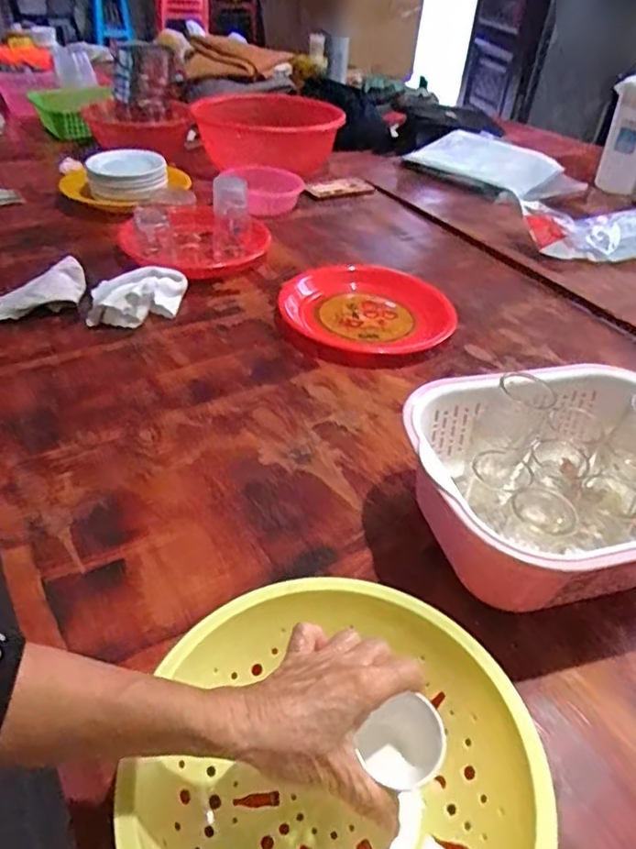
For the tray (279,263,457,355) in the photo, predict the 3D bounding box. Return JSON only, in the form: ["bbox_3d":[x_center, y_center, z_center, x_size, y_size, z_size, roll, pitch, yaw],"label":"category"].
[{"bbox_3d":[0.068,-0.185,0.923,0.243,0.032,0.243,3,41,-2],"label":"tray"}]

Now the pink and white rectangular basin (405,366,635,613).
[{"bbox_3d":[0.234,0.058,0.570,0.296,0.130,0.243,-14,44,-20],"label":"pink and white rectangular basin"}]

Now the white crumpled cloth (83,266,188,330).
[{"bbox_3d":[-0.262,-0.186,0.877,0.142,0.040,0.093,-10,43,-17],"label":"white crumpled cloth"}]

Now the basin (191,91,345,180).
[{"bbox_3d":[-0.119,-0.700,1.442,0.316,0.116,0.316,-7,42,-13],"label":"basin"}]

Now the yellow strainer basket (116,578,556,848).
[{"bbox_3d":[0.009,0.229,0.385,0.236,0.074,0.248,3,41,-2],"label":"yellow strainer basket"}]

